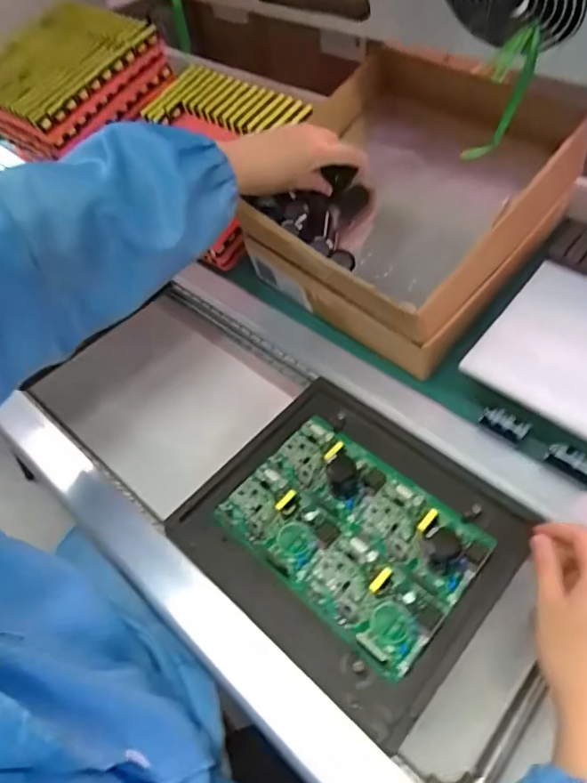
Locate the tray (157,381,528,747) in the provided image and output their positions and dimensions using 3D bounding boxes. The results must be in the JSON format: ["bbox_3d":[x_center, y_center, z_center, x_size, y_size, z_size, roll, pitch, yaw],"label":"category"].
[{"bbox_3d":[0.049,0.123,0.476,0.263,0.029,0.224,35,62,27],"label":"tray"}]

